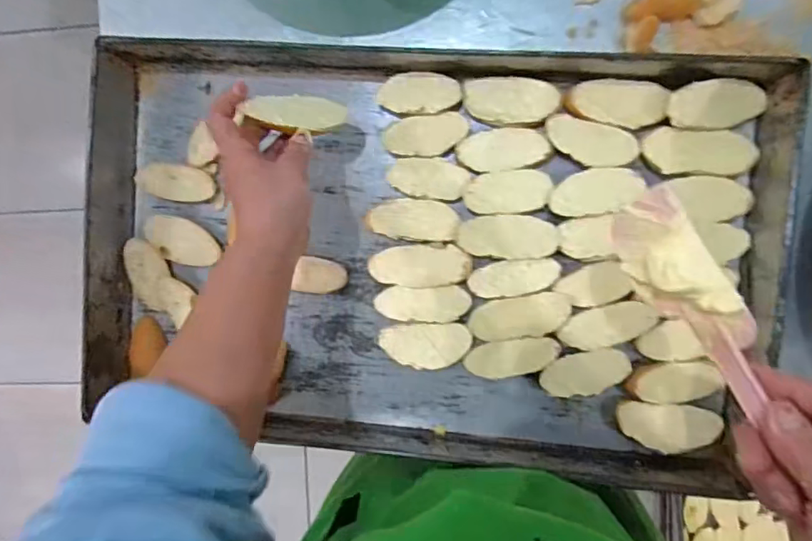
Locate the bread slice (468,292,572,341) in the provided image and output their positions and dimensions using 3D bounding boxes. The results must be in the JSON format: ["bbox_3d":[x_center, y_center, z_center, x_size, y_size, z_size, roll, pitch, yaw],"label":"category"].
[{"bbox_3d":[0.107,0.044,0.518,0.092,0.006,0.039,-9,93,8],"label":"bread slice"}]

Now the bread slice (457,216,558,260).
[{"bbox_3d":[0.094,-0.030,0.511,0.088,0.010,0.039,0,94,7],"label":"bread slice"}]

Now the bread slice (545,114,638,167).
[{"bbox_3d":[0.167,-0.116,0.499,0.082,0.008,0.036,19,96,5],"label":"bread slice"}]

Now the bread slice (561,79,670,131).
[{"bbox_3d":[0.189,-0.152,0.494,0.085,0.013,0.039,15,96,6],"label":"bread slice"}]

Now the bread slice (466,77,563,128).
[{"bbox_3d":[0.096,-0.156,0.509,0.085,0.007,0.045,6,95,7],"label":"bread slice"}]

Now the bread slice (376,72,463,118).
[{"bbox_3d":[0.013,-0.166,0.517,0.076,0.006,0.042,-6,93,7],"label":"bread slice"}]

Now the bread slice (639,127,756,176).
[{"bbox_3d":[0.261,-0.106,0.491,0.094,0.012,0.039,4,95,7],"label":"bread slice"}]

